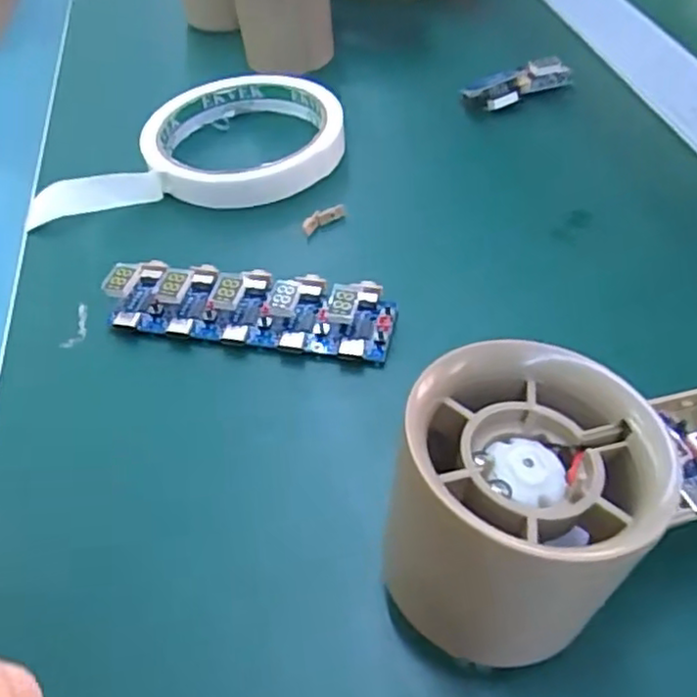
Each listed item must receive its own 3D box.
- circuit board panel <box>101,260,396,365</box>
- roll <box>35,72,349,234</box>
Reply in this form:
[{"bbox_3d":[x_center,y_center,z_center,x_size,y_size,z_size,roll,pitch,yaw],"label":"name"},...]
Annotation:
[{"bbox_3d":[-0.037,-0.016,0.252,0.107,0.016,0.029,6,51,11],"label":"circuit board panel"},{"bbox_3d":[-0.077,-0.097,0.324,0.143,0.014,0.086,-14,50,-6],"label":"roll"}]

